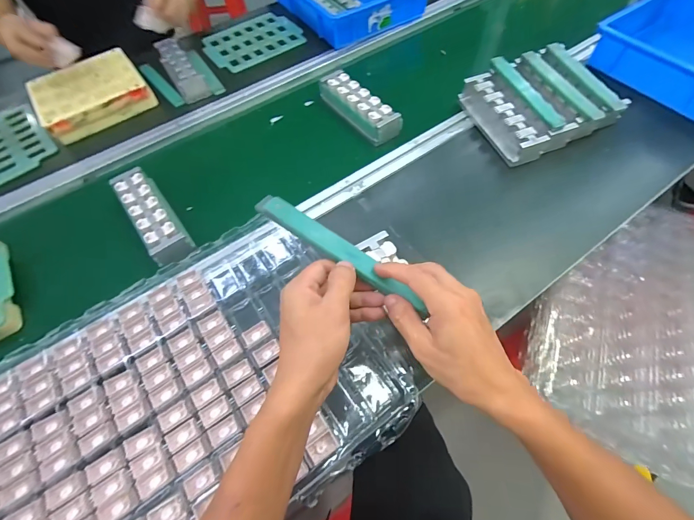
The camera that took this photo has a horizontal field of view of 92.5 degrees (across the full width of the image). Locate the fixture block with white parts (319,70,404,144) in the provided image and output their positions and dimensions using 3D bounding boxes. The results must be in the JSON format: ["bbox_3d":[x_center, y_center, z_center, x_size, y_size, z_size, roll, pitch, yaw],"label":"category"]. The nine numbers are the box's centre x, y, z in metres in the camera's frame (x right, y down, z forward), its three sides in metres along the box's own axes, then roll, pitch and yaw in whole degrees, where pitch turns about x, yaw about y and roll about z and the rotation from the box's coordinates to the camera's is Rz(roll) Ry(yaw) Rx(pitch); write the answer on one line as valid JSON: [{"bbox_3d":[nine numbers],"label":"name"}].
[{"bbox_3d":[0.021,-0.305,0.653,0.060,0.039,0.195,-34,64,-15],"label":"fixture block with white parts"}]

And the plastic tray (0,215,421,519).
[{"bbox_3d":[-0.222,0.172,0.404,0.517,0.034,0.363,-33,64,-14],"label":"plastic tray"}]

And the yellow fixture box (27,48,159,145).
[{"bbox_3d":[-0.520,-0.336,0.681,0.202,0.063,0.147,-36,65,-16],"label":"yellow fixture box"}]

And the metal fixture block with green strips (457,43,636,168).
[{"bbox_3d":[0.344,-0.290,0.607,0.245,0.057,0.204,-20,62,-8],"label":"metal fixture block with green strips"}]

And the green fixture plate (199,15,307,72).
[{"bbox_3d":[-0.235,-0.545,0.821,0.229,0.007,0.189,-33,64,-14],"label":"green fixture plate"}]

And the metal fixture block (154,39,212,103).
[{"bbox_3d":[-0.359,-0.411,0.722,0.068,0.051,0.173,-30,63,-13],"label":"metal fixture block"}]

